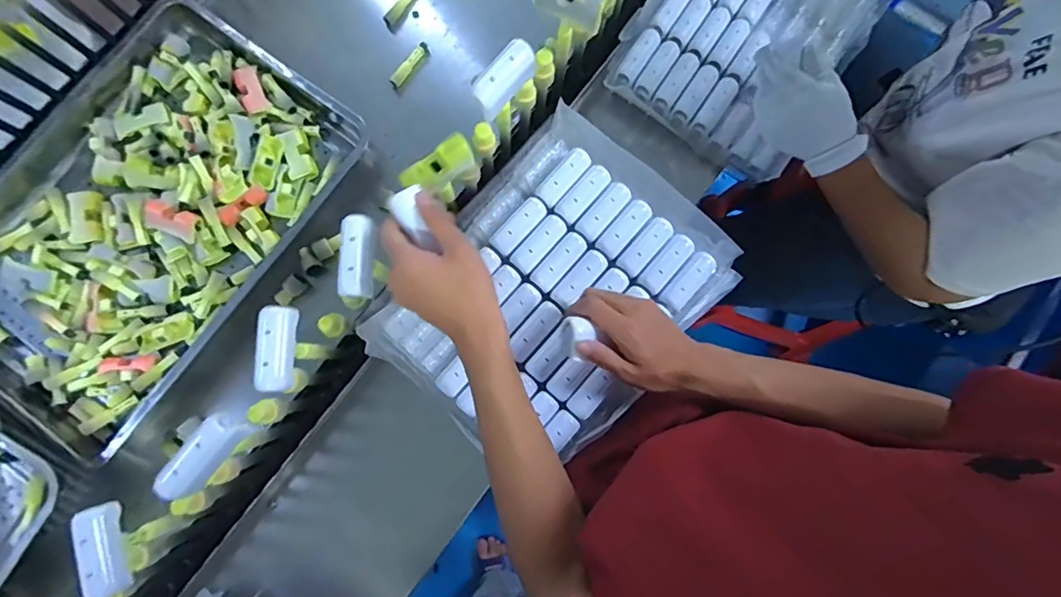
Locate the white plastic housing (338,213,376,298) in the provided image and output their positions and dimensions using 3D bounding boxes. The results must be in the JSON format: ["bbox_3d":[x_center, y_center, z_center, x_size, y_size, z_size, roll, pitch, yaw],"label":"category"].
[{"bbox_3d":[-0.164,-0.040,0.473,0.028,0.017,0.078,0,79,0],"label":"white plastic housing"}]

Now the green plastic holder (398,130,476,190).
[{"bbox_3d":[-0.090,-0.128,0.488,0.072,0.026,0.026,-33,81,-6],"label":"green plastic holder"}]

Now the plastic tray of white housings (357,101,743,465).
[{"bbox_3d":[0.038,-0.014,0.588,0.291,0.054,0.359,43,82,7],"label":"plastic tray of white housings"}]

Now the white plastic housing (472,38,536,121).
[{"bbox_3d":[-0.026,-0.219,0.502,0.030,0.031,0.076,42,81,7],"label":"white plastic housing"}]

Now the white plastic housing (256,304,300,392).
[{"bbox_3d":[-0.232,0.046,0.462,0.032,0.022,0.077,-5,79,-1],"label":"white plastic housing"}]

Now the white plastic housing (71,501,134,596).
[{"bbox_3d":[-0.370,0.218,0.435,0.024,0.031,0.077,-24,80,-5],"label":"white plastic housing"}]

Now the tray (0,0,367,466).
[{"bbox_3d":[-0.556,-0.120,0.717,0.405,0.049,0.583,35,81,6],"label":"tray"}]

